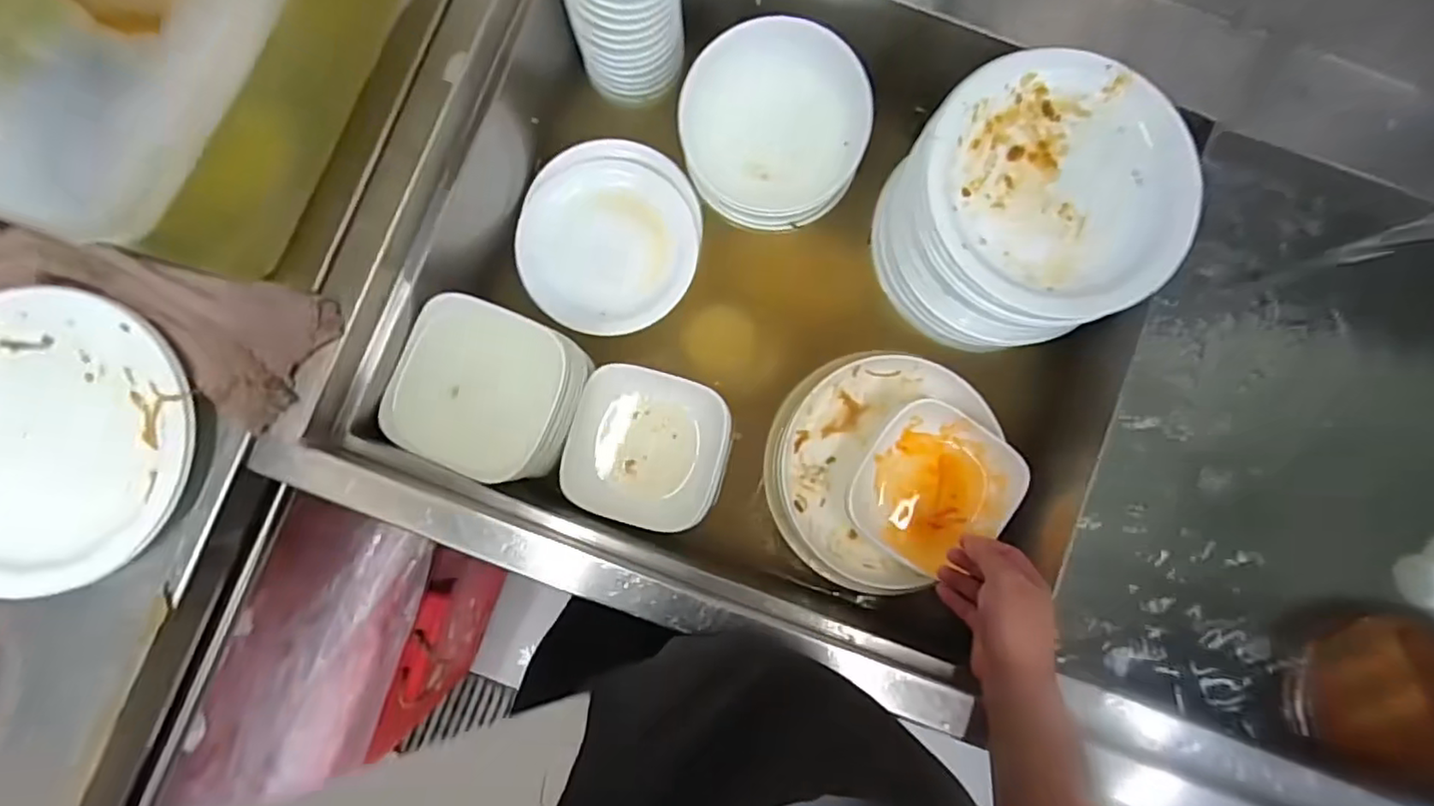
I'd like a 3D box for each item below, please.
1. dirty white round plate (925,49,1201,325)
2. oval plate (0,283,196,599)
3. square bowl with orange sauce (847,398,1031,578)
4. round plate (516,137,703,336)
[{"bbox_3d":[0.291,-0.187,0.561,0.216,0.032,0.211,0,86,-1],"label":"dirty white round plate"},{"bbox_3d":[-0.517,0.028,0.506,0.206,0.028,0.221,13,86,0],"label":"oval plate"},{"bbox_3d":[0.212,0.084,0.648,0.144,0.050,0.146,36,86,2],"label":"square bowl with orange sauce"},{"bbox_3d":[-0.114,-0.190,0.709,0.194,0.022,0.195,0,86,-1],"label":"round plate"}]

